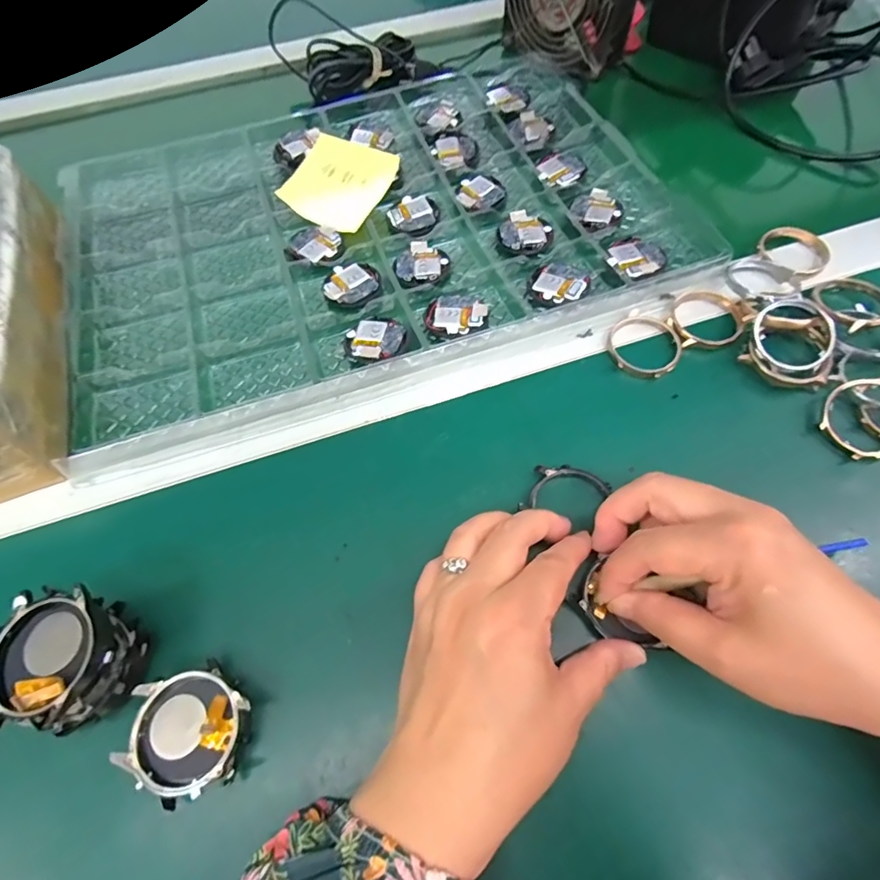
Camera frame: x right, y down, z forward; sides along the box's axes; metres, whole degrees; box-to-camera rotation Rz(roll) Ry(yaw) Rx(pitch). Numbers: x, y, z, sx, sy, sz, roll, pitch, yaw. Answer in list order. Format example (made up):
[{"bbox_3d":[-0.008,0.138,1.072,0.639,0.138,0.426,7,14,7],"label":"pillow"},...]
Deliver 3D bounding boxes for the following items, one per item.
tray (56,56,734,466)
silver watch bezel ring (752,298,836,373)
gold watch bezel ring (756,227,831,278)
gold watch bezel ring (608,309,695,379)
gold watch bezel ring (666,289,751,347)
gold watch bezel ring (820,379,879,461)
[{"bbox_3d":[-0.061,-0.184,0.384,0.444,0.025,0.302,-19,61,-9],"label":"tray"},{"bbox_3d":[0.216,-0.064,0.301,0.046,0.006,0.047,-2,78,8],"label":"silver watch bezel ring"},{"bbox_3d":[0.250,-0.133,0.350,0.046,0.009,0.047,-1,60,1],"label":"gold watch bezel ring"},{"bbox_3d":[0.132,-0.061,0.318,0.045,0.006,0.049,0,67,-1],"label":"gold watch bezel ring"},{"bbox_3d":[0.175,-0.079,0.325,0.045,0.012,0.048,-1,60,1],"label":"gold watch bezel ring"},{"bbox_3d":[0.245,-0.011,0.281,0.047,0.007,0.048,-3,75,13],"label":"gold watch bezel ring"}]

